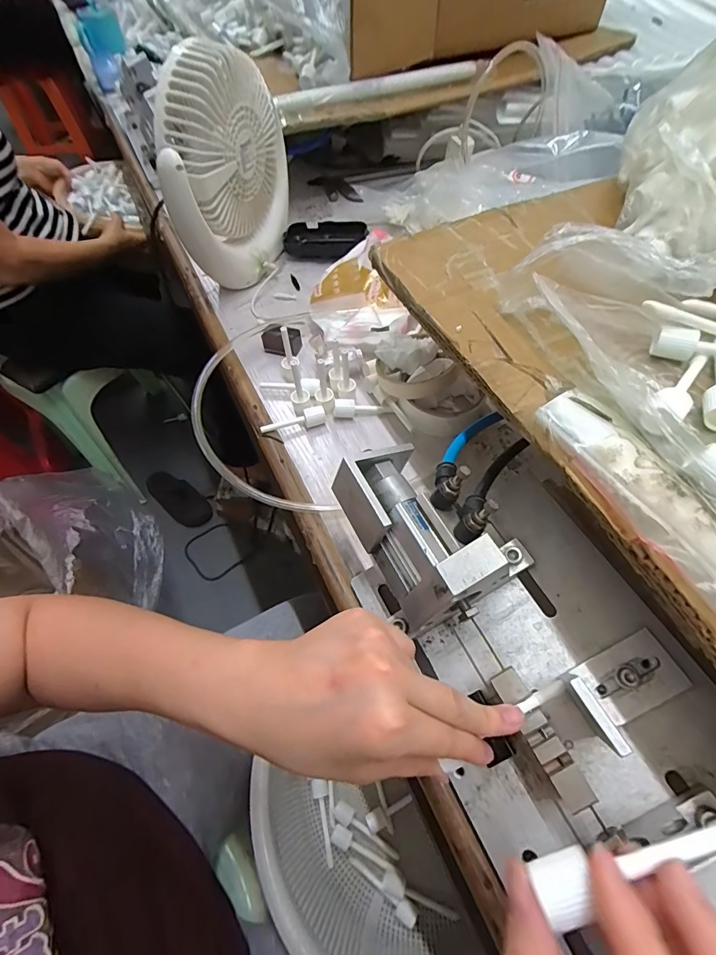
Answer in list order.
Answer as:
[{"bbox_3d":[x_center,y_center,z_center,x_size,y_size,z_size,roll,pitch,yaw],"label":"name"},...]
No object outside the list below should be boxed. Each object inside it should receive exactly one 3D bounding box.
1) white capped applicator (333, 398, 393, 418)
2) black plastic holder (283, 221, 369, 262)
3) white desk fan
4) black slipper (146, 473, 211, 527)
[{"bbox_3d":[0.005,-0.071,0.429,0.059,0.015,0.013,-4,58,0],"label":"white capped applicator"},{"bbox_3d":[-0.044,-0.321,0.573,0.109,0.028,0.049,-7,58,-1],"label":"black plastic holder"},{"bbox_3d":[-0.153,-0.341,0.479,0.082,0.199,0.176,14,60,11],"label":"white desk fan"},{"bbox_3d":[-0.502,0.057,1.184,0.215,0.033,0.092,34,66,21],"label":"black slipper"}]

